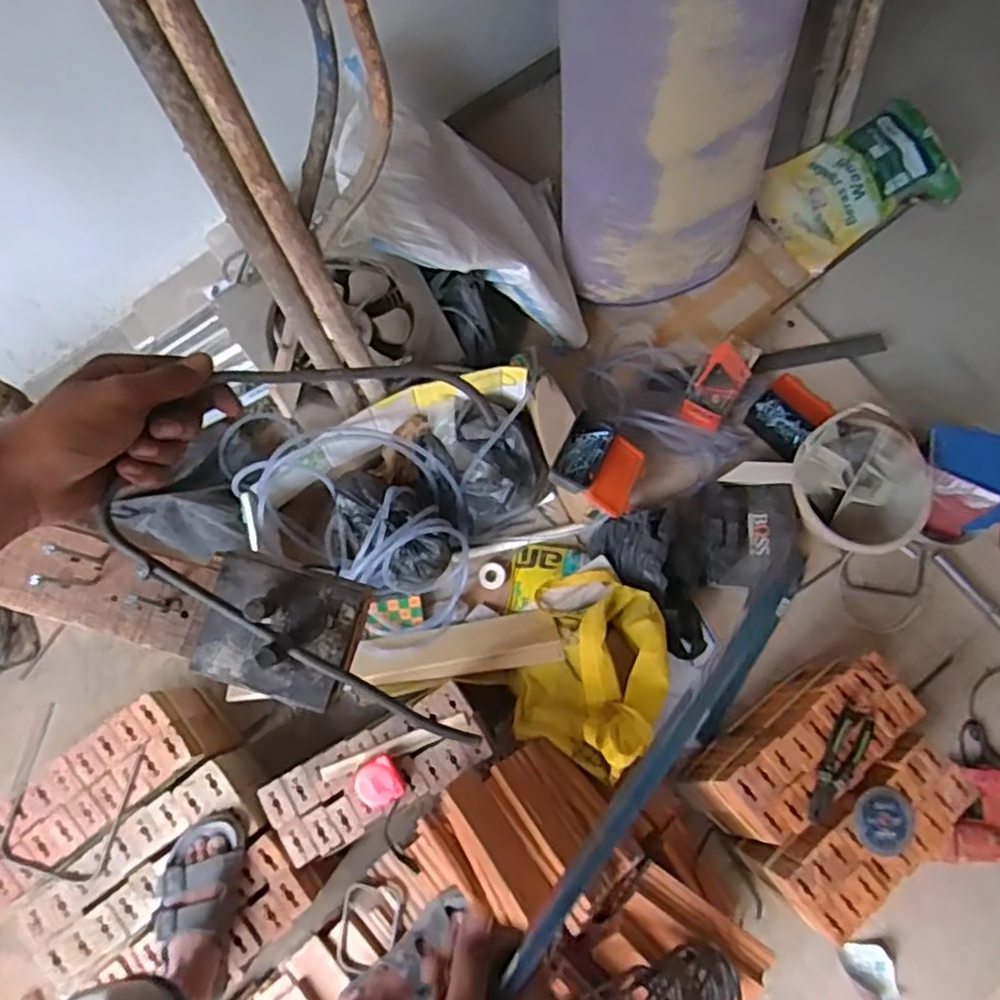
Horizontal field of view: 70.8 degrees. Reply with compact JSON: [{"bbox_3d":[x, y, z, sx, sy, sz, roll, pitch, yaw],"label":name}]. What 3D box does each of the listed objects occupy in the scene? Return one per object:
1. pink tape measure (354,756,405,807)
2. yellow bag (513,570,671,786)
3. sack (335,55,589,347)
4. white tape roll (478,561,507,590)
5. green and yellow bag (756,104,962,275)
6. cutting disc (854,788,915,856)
[{"bbox_3d":[-0.187,0.435,1.074,0.067,0.038,0.070,-33,80,-8],"label":"pink tape measure"},{"bbox_3d":[0.168,0.297,1.264,0.247,0.202,0.343,16,77,2],"label":"yellow bag"},{"bbox_3d":[-0.049,-0.551,1.348,0.452,0.355,0.365,0,77,-1],"label":"sack"},{"bbox_3d":[-0.016,0.152,1.405,0.053,0.007,0.056,0,77,-1],"label":"white tape roll"},{"bbox_3d":[0.811,-0.717,1.602,0.380,0.162,0.270,-29,80,-7],"label":"green and yellow bag"},{"bbox_3d":[0.610,0.511,1.117,0.097,0.009,0.098,0,77,-1],"label":"cutting disc"}]

